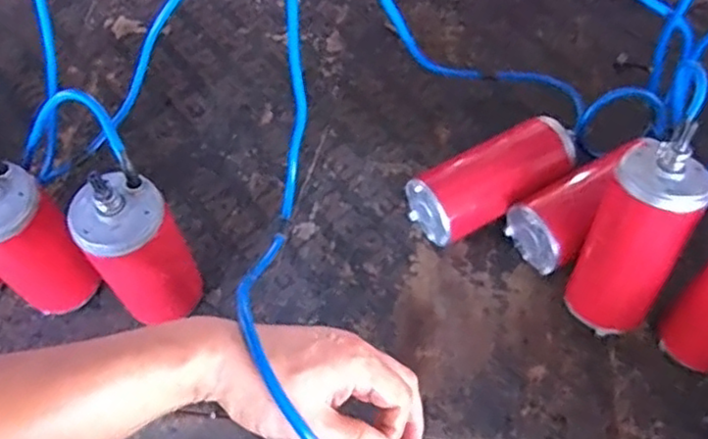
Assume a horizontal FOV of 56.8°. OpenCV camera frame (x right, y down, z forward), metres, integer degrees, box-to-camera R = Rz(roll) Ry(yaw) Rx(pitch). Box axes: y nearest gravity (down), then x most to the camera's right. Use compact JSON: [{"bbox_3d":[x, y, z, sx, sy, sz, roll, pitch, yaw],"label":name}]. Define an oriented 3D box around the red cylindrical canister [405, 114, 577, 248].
[{"bbox_3d":[0.145,-0.038,0.694,0.172,0.071,0.077,-28,65,-13],"label":"red cylindrical canister"}]

